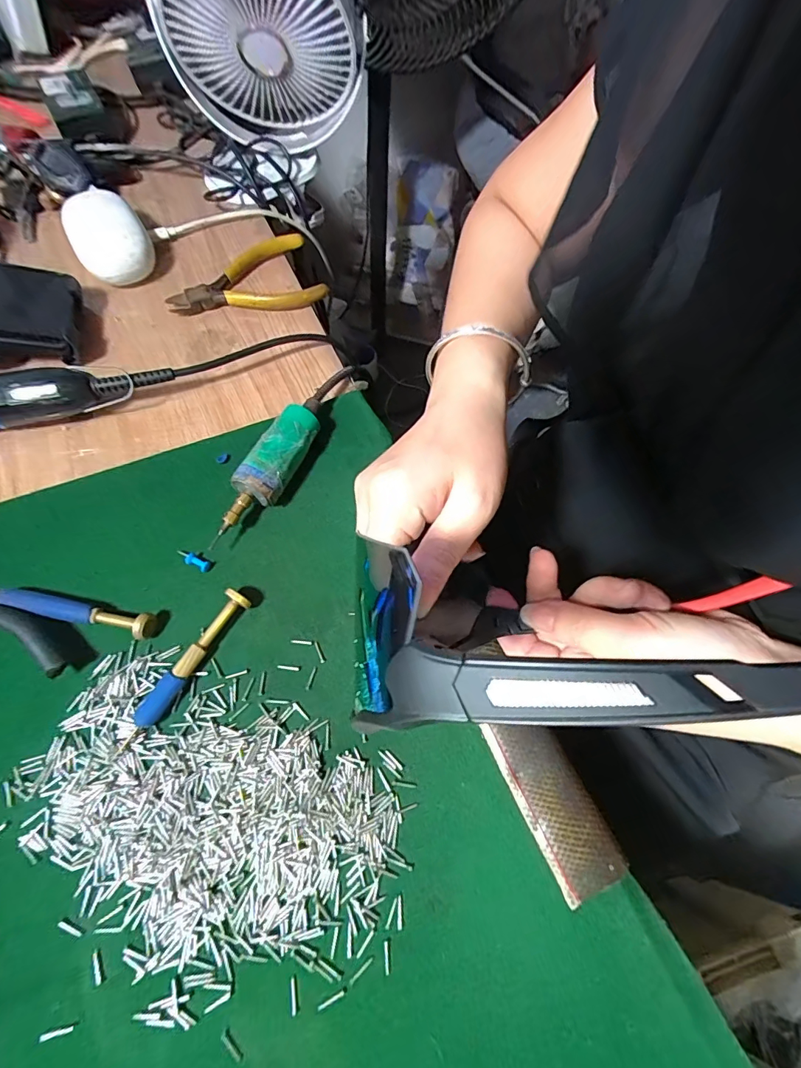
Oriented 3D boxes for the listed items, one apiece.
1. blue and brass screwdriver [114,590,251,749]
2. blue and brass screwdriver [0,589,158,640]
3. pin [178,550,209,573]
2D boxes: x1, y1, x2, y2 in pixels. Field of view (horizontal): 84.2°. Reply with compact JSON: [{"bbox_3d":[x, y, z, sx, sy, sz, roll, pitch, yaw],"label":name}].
[{"bbox_3d":[-0.113,0.070,0.235,0.013,0.014,0.089,31,68,11],"label":"blue and brass screwdriver"},{"bbox_3d":[-0.189,0.041,0.246,0.111,0.012,0.013,12,66,3],"label":"blue and brass screwdriver"},{"bbox_3d":[-0.123,0.015,0.264,0.021,0.008,0.007,28,68,10],"label":"pin"}]

